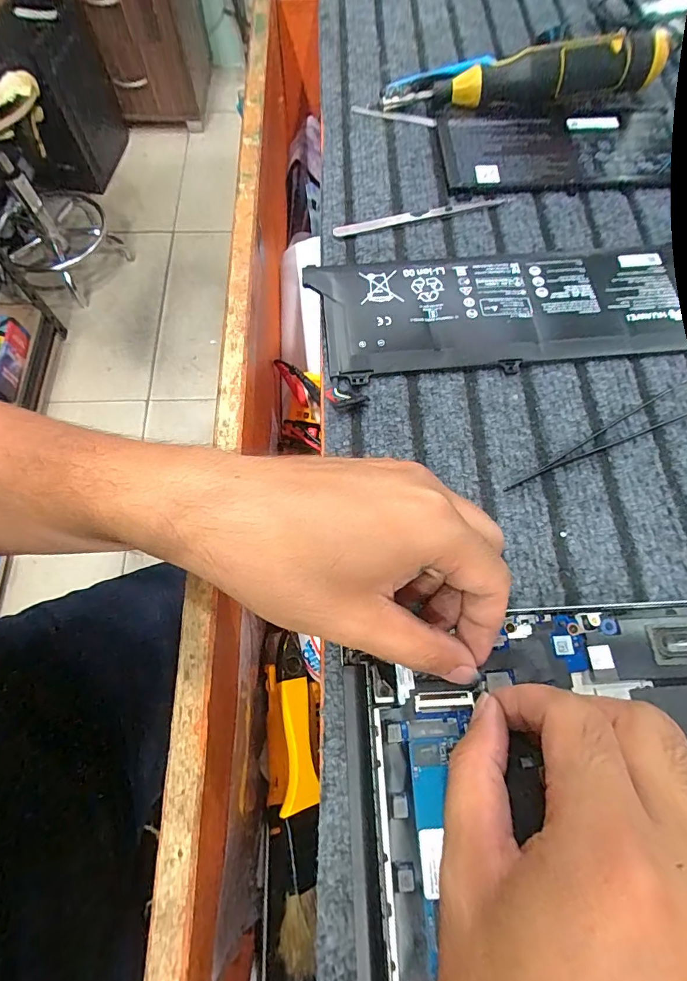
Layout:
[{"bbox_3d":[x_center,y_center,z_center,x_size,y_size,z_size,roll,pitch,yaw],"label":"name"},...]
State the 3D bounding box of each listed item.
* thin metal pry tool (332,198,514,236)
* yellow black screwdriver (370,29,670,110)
[{"bbox_3d":[0.058,-0.204,0.324,0.134,0.004,0.010,-16,70,-5],"label":"thin metal pry tool"},{"bbox_3d":[0.141,-0.327,0.348,0.211,0.042,0.033,-6,69,-2],"label":"yellow black screwdriver"}]

